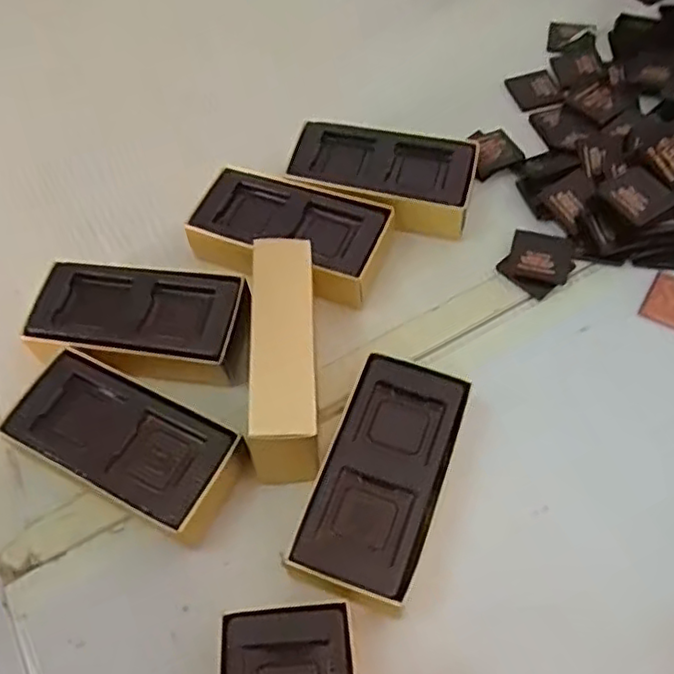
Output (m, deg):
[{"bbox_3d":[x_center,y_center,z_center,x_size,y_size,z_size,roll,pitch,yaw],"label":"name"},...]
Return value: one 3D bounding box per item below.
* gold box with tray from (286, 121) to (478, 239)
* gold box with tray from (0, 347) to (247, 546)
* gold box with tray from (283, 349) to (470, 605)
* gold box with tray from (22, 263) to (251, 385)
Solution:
[{"bbox_3d":[0.027,-0.097,0.426,0.110,0.032,0.063,11,60,11],"label":"gold box with tray"},{"bbox_3d":[-0.105,0.055,0.345,0.111,0.033,0.054,22,62,17],"label":"gold box with tray"},{"bbox_3d":[0.023,0.069,0.328,0.056,0.032,0.111,17,61,15],"label":"gold box with tray"},{"bbox_3d":[-0.107,-0.005,0.382,0.115,0.035,0.060,4,59,7],"label":"gold box with tray"}]

